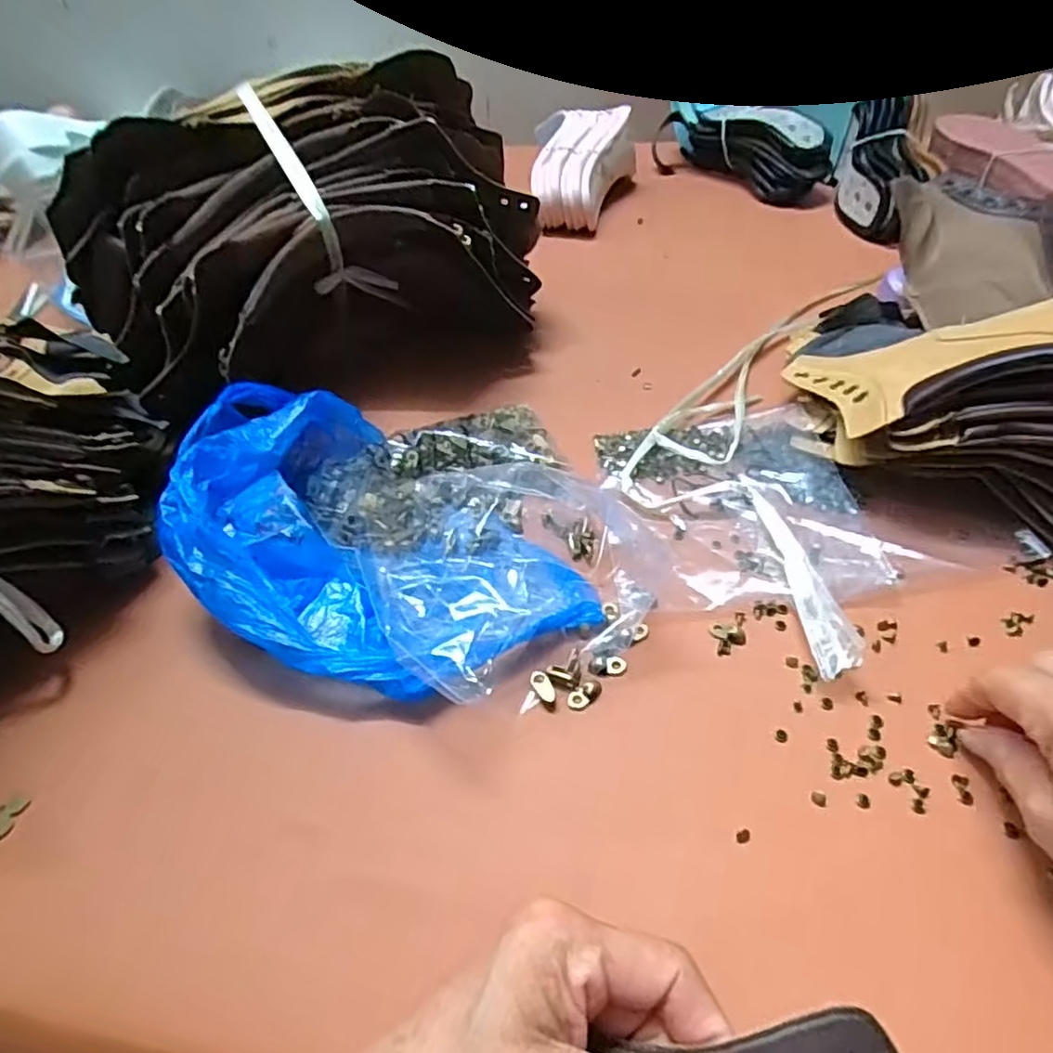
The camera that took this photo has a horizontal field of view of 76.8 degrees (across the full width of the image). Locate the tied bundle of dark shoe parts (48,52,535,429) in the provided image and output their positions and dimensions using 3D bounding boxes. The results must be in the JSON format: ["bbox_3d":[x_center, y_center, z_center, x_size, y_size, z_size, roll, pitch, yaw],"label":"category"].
[{"bbox_3d":[-0.150,-0.202,0.484,0.311,0.179,0.152,-25,49,-18],"label":"tied bundle of dark shoe parts"}]

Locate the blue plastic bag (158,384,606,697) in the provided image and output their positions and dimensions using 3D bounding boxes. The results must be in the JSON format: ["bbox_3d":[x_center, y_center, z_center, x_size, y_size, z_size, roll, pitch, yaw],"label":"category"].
[{"bbox_3d":[-0.094,0.004,0.365,0.247,0.063,0.157,30,56,30],"label":"blue plastic bag"}]

